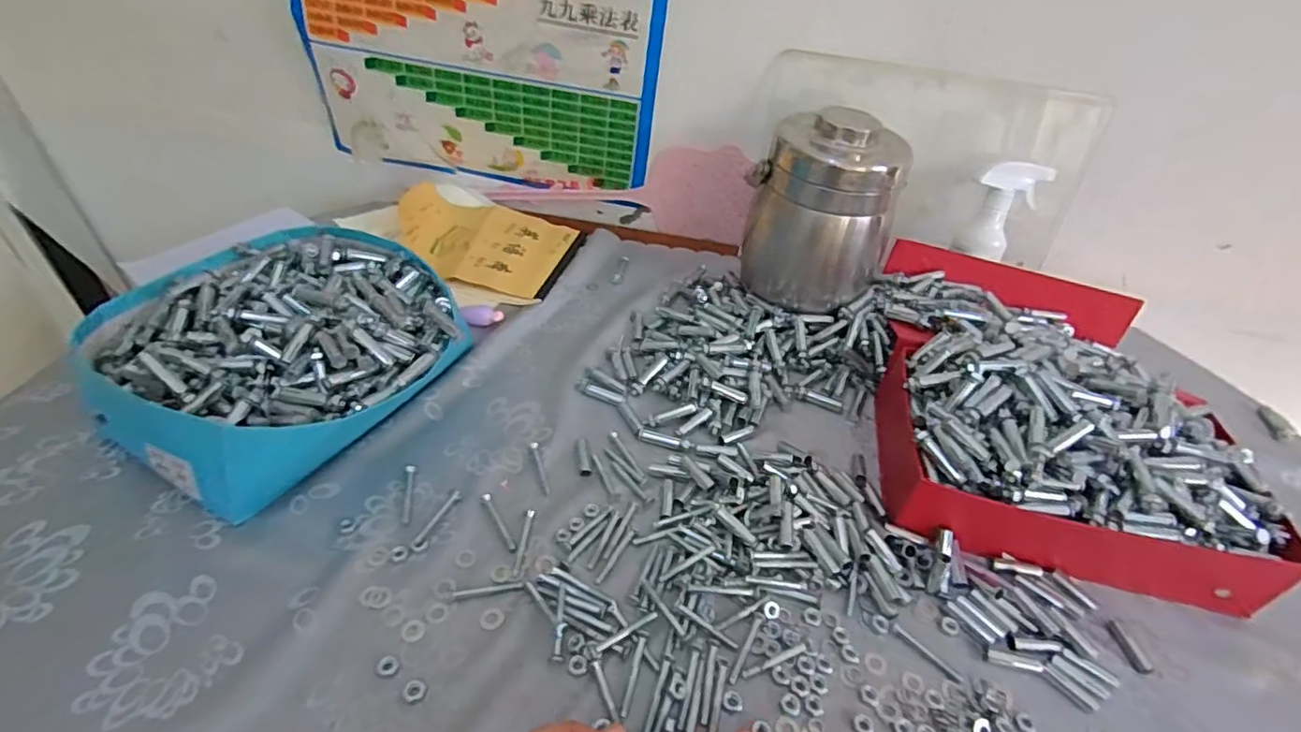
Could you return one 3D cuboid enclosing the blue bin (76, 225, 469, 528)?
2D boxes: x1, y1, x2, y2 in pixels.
[{"bbox_3d":[-0.337,-0.018,0.570,0.287,0.092,0.286,26,46,19],"label":"blue bin"}]

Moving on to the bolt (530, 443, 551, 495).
[{"bbox_3d":[-0.099,0.091,0.550,0.007,0.004,0.061,-10,46,-18],"label":"bolt"}]

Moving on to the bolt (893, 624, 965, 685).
[{"bbox_3d":[0.210,0.217,0.458,0.009,0.004,0.056,-31,55,-34],"label":"bolt"}]

